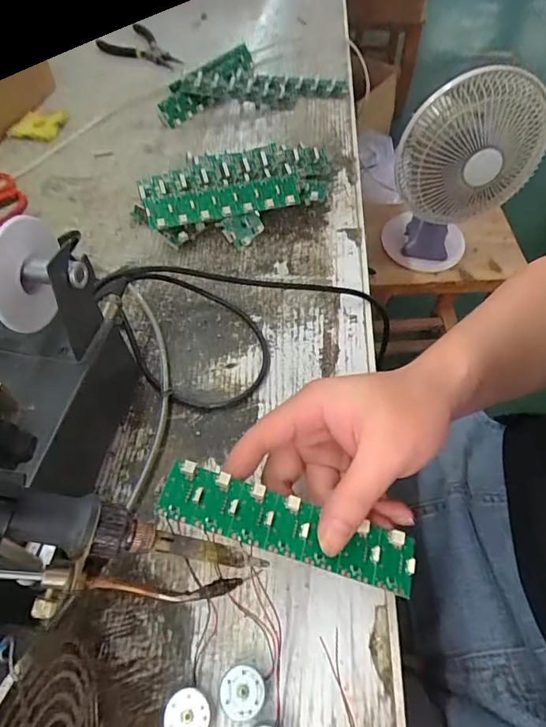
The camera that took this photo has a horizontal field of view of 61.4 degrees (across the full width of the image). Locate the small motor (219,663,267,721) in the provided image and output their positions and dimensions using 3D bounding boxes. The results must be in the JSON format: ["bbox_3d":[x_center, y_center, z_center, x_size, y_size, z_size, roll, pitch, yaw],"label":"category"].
[{"bbox_3d":[-0.015,0.171,0.240,0.024,0.014,0.023,-3,56,-2],"label":"small motor"}]

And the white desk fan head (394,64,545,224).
[{"bbox_3d":[0.288,-0.302,0.662,0.200,0.182,0.092,-17,58,-11],"label":"white desk fan head"}]

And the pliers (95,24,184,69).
[{"bbox_3d":[-0.198,-0.456,0.669,0.076,0.026,0.150,-28,60,-18],"label":"pliers"}]

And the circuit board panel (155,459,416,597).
[{"bbox_3d":[0.009,0.085,0.243,0.138,0.006,0.030,19,58,0],"label":"circuit board panel"}]

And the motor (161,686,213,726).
[{"bbox_3d":[-0.043,0.180,0.235,0.024,0.015,0.024,0,56,0],"label":"motor"}]

